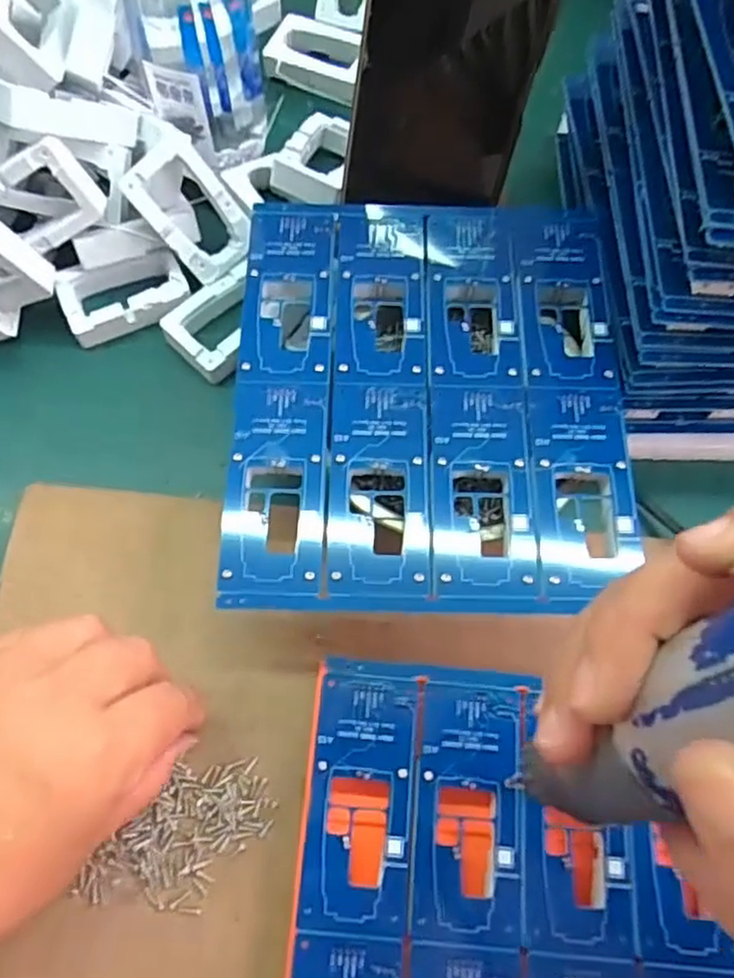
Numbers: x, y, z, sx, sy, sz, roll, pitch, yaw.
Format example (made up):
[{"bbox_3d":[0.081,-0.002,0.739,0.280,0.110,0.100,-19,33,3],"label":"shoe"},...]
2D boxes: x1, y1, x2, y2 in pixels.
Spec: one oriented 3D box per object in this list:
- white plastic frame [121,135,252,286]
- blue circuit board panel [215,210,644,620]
[{"bbox_3d":[-0.087,-0.136,0.344,0.039,0.064,0.014,-45,36,2],"label":"white plastic frame"},{"bbox_3d":[0.026,-0.043,0.291,0.159,0.004,0.189,1,69,-1],"label":"blue circuit board panel"}]

